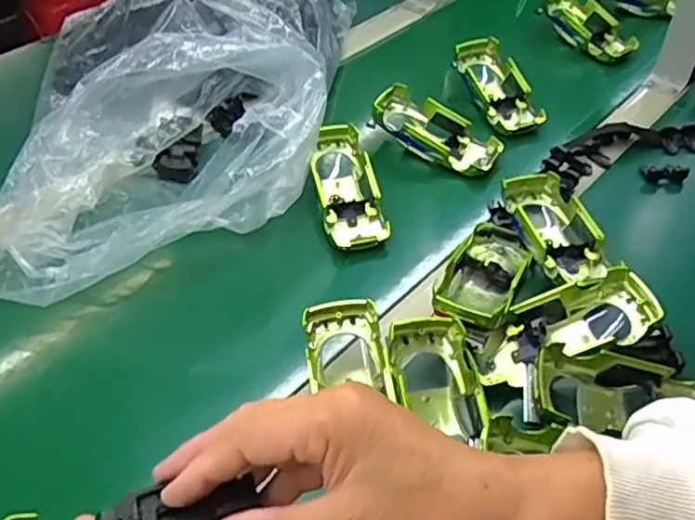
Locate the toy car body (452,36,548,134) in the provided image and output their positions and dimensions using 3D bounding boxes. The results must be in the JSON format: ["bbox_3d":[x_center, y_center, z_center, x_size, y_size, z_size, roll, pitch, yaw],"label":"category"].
[{"bbox_3d":[0.163,-0.189,0.686,0.057,0.034,0.135,-14,58,-11],"label":"toy car body"}]

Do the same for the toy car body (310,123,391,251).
[{"bbox_3d":[0.000,-0.063,0.573,0.053,0.037,0.132,-9,56,-6],"label":"toy car body"}]

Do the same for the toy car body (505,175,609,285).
[{"bbox_3d":[0.170,-0.027,0.520,0.055,0.033,0.113,-4,46,-7],"label":"toy car body"}]

